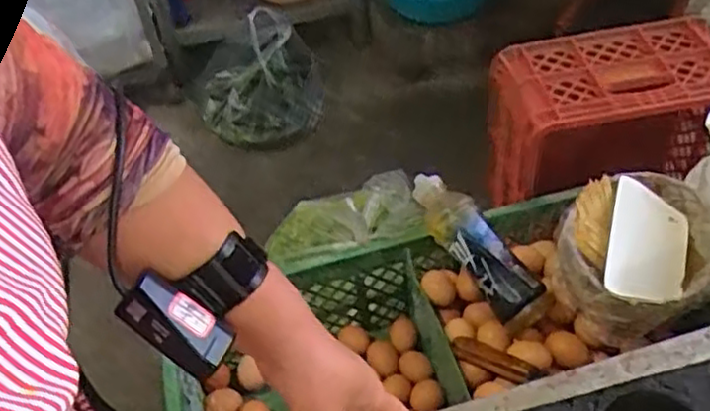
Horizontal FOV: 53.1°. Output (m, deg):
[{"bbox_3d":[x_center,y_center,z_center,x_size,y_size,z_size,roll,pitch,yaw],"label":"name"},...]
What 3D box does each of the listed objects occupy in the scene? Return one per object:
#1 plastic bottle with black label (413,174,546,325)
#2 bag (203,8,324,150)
[{"bbox_3d":[0.146,0.046,0.881,0.057,0.050,0.221,-30,69,-21],"label":"plastic bottle with black label"},{"bbox_3d":[-0.243,-0.324,1.835,0.332,0.300,0.258,-12,46,-4],"label":"bag"}]

